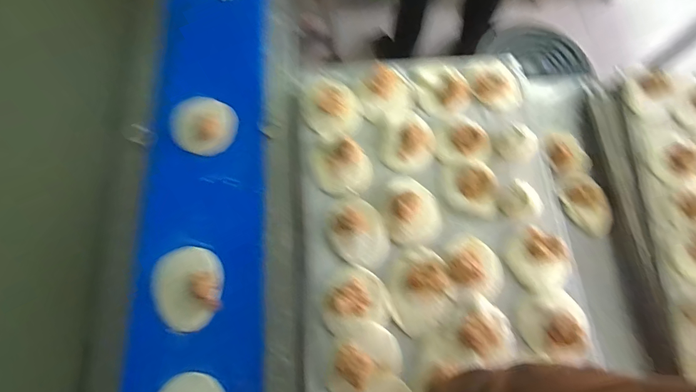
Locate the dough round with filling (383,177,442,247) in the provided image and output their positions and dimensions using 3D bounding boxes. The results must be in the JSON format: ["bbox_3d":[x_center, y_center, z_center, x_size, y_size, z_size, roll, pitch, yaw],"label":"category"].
[{"bbox_3d":[0.101,0.019,0.557,0.086,0.029,0.107,0,72,-2],"label":"dough round with filling"}]

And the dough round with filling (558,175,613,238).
[{"bbox_3d":[0.442,0.016,0.672,0.072,0.023,0.114,-20,74,-8],"label":"dough round with filling"}]

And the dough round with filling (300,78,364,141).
[{"bbox_3d":[-0.027,-0.153,0.603,0.100,0.033,0.107,1,72,-2],"label":"dough round with filling"}]

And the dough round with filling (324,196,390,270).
[{"bbox_3d":[0.015,0.052,0.544,0.085,0.030,0.110,-22,74,-9],"label":"dough round with filling"}]

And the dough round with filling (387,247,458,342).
[{"bbox_3d":[0.107,0.136,0.530,0.092,0.017,0.115,-14,73,-7],"label":"dough round with filling"}]

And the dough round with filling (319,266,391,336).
[{"bbox_3d":[0.009,0.143,0.513,0.093,0.034,0.086,-13,73,-6],"label":"dough round with filling"}]

